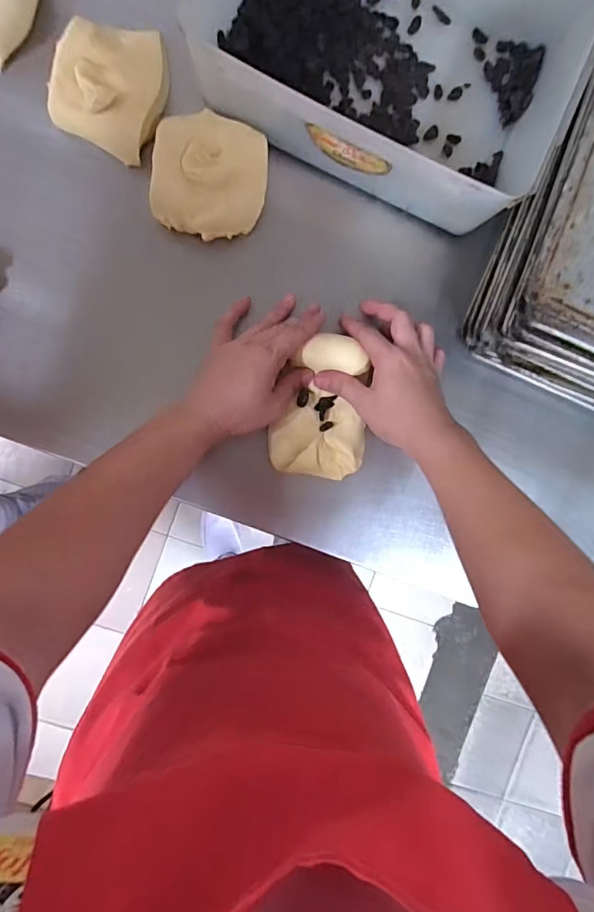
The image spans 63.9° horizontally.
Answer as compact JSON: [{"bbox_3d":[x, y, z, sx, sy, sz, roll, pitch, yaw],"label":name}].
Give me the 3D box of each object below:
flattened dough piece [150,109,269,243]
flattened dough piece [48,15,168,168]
[{"bbox_3d":[-0.085,-0.281,0.468,0.108,0.029,0.115,5,94,-6],"label":"flattened dough piece"},{"bbox_3d":[-0.179,-0.364,0.463,0.097,0.039,0.124,23,92,-7],"label":"flattened dough piece"}]

